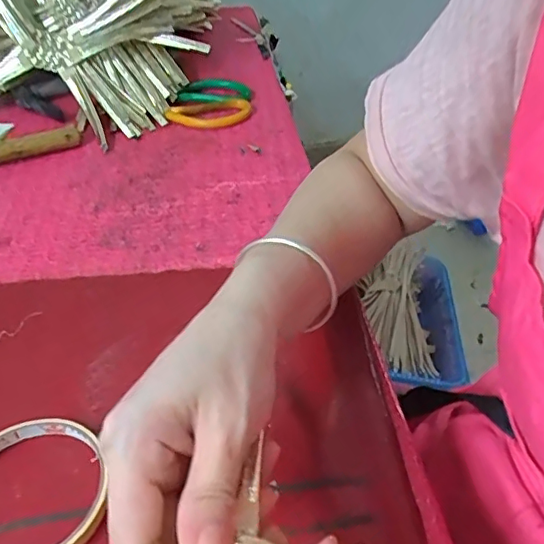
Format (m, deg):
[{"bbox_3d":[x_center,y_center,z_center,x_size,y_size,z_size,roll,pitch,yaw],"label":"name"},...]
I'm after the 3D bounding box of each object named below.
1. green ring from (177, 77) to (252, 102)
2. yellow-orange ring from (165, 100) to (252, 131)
[{"bbox_3d":[-0.067,-0.212,0.671,0.082,0.016,0.045,-2,42,1],"label":"green ring"},{"bbox_3d":[-0.071,-0.176,0.637,0.093,0.010,0.048,-3,42,1],"label":"yellow-orange ring"}]

